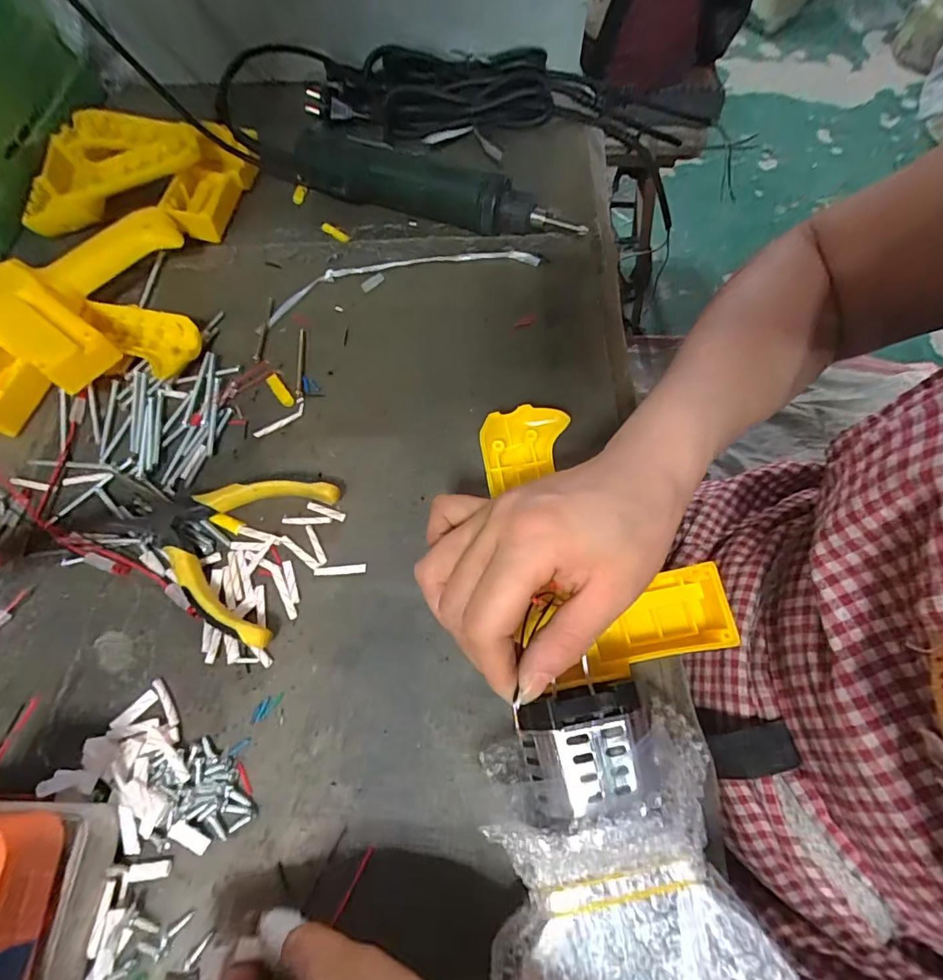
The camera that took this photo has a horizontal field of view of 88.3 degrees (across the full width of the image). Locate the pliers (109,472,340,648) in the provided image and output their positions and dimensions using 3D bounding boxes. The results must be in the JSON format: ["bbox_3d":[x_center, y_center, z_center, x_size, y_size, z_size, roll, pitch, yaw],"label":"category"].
[{"bbox_3d":[-0.160,0.024,0.290,0.134,0.019,0.094,18,66,9],"label":"pliers"}]

